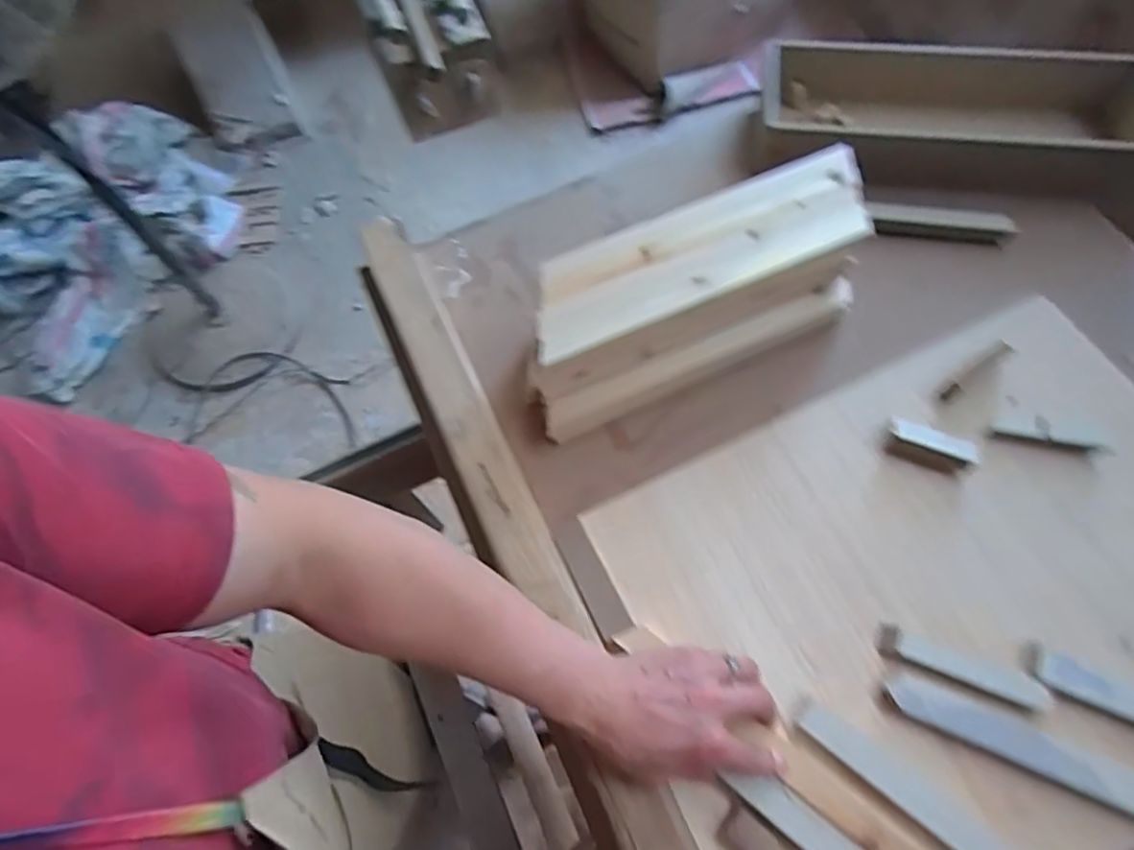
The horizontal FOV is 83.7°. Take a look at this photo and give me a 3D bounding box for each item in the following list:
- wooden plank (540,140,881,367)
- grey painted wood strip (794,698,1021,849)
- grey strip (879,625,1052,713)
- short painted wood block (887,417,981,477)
[{"bbox_3d":[0.133,-0.171,0.615,0.362,0.018,0.109,-23,70,-6],"label":"wooden plank"},{"bbox_3d":[0.278,0.294,0.488,0.217,0.016,0.032,36,64,15],"label":"grey painted wood strip"},{"bbox_3d":[0.330,0.204,0.529,0.126,0.020,0.028,21,61,8],"label":"grey strip"},{"bbox_3d":[0.348,0.022,0.607,0.079,0.021,0.030,22,61,8],"label":"short painted wood block"}]

